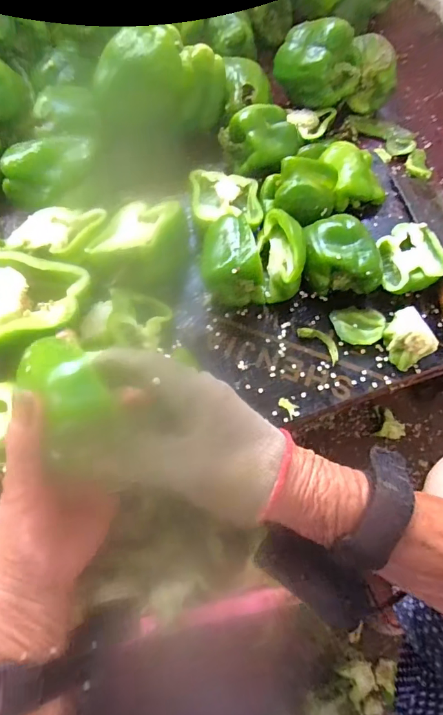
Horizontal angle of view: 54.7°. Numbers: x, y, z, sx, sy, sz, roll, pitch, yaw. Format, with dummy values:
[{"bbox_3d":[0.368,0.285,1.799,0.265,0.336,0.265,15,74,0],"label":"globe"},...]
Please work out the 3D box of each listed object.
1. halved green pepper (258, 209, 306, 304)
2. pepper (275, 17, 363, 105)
[{"bbox_3d":[0.059,-0.100,0.429,0.033,0.065,0.075,-6,64,-6],"label":"halved green pepper"},{"bbox_3d":[0.127,-0.391,0.559,0.114,0.075,0.088,13,63,4],"label":"pepper"}]

